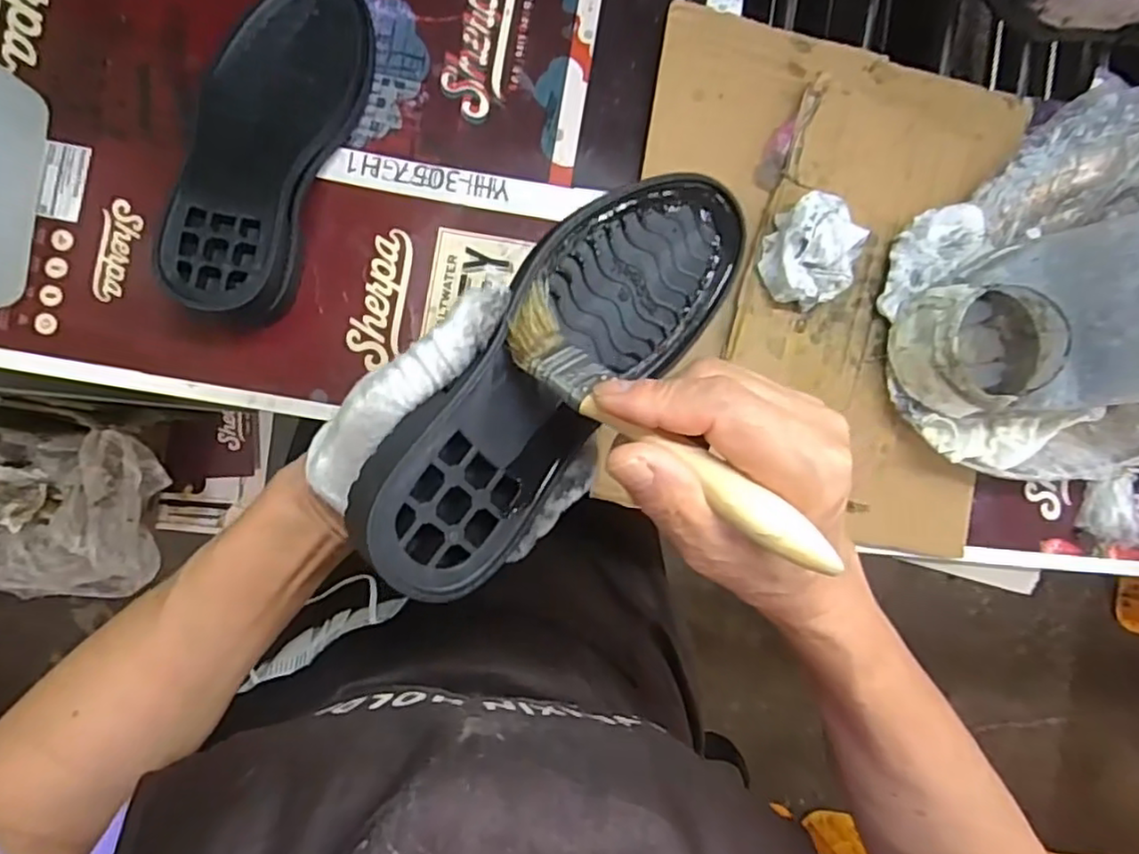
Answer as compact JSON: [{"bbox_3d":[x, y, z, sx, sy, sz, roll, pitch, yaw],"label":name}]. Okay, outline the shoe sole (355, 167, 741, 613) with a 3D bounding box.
[{"bbox_3d":[-0.006,-0.027,0.274,0.210,0.032,0.075,-51,118,-20],"label":"shoe sole"}]

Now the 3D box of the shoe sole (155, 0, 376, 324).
[{"bbox_3d":[-0.176,-0.166,0.383,0.077,0.058,0.205,16,88,-6],"label":"shoe sole"}]

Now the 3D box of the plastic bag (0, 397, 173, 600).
[{"bbox_3d":[-0.782,0.086,0.912,0.379,0.167,0.264,7,89,-7],"label":"plastic bag"}]

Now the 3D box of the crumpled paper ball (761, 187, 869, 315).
[{"bbox_3d":[0.149,-0.107,0.402,0.055,0.036,0.068,16,88,-6],"label":"crumpled paper ball"}]

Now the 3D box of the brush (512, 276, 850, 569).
[{"bbox_3d":[0.028,-0.001,0.227,0.140,0.010,0.026,40,85,22],"label":"brush"}]

